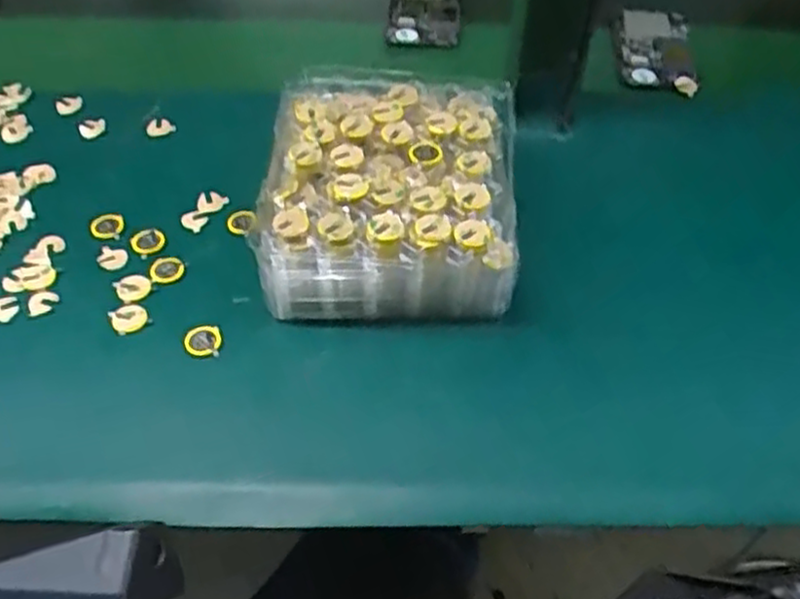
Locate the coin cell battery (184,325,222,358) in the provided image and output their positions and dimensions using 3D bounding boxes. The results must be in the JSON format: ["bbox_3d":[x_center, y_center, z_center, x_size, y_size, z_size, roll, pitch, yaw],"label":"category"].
[{"bbox_3d":[-0.112,0.023,0.424,0.020,0.007,0.017,-3,49,-3],"label":"coin cell battery"}]

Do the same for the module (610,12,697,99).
[{"bbox_3d":[0.221,-0.222,0.651,0.069,0.019,0.115,7,49,5],"label":"module"}]

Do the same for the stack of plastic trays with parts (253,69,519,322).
[{"bbox_3d":[-0.006,-0.071,0.471,0.152,0.062,0.176,2,49,1],"label":"stack of plastic trays with parts"}]

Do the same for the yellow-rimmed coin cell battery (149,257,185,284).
[{"bbox_3d":[-0.144,-0.019,0.459,0.020,0.006,0.019,-17,51,-16],"label":"yellow-rimmed coin cell battery"}]

